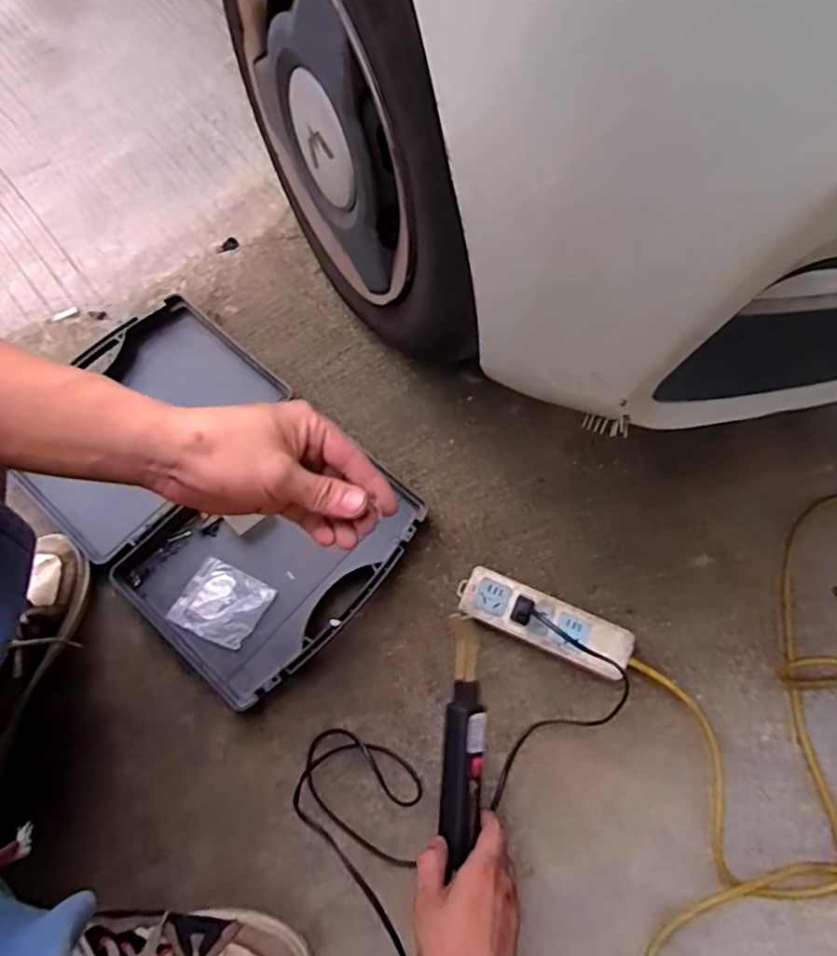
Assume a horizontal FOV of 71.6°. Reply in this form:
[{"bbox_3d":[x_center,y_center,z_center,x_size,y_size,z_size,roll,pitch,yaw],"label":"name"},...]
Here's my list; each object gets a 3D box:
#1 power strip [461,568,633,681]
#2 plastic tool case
[{"bbox_3d":[0.134,0.159,0.637,0.189,0.038,0.056,22,69,7],"label":"power strip"},{"bbox_3d":[-0.245,0.012,0.684,0.456,0.039,0.297,39,72,13],"label":"plastic tool case"}]

